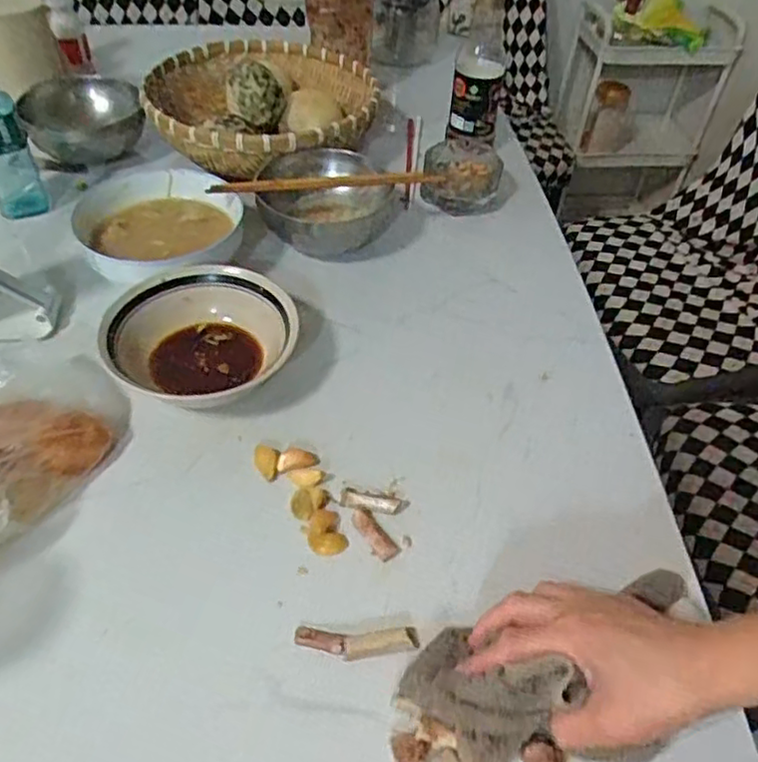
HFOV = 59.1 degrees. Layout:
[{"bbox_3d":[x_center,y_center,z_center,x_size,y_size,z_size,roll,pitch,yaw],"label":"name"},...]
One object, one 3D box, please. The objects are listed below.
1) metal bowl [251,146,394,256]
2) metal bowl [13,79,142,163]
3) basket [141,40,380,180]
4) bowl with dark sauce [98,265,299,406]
[{"bbox_3d":[-0.059,-0.194,0.755,0.144,0.078,0.140,2,47,-2],"label":"metal bowl"},{"bbox_3d":[-0.377,-0.335,0.859,0.138,0.063,0.138,2,47,-2],"label":"metal bowl"},{"bbox_3d":[-0.152,-0.362,0.883,0.292,0.084,0.302,-5,48,-8],"label":"basket"},{"bbox_3d":[-0.159,-0.035,0.613,0.168,0.058,0.150,-5,48,-9],"label":"bowl with dark sauce"}]

